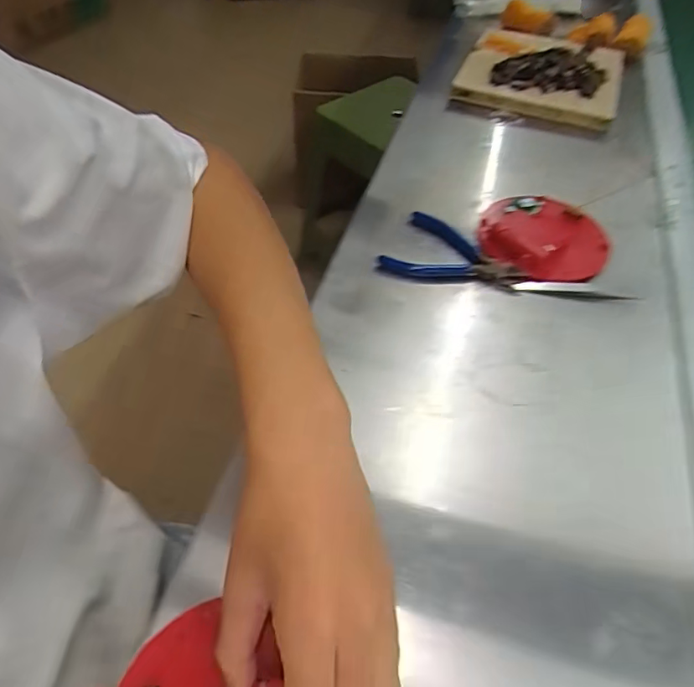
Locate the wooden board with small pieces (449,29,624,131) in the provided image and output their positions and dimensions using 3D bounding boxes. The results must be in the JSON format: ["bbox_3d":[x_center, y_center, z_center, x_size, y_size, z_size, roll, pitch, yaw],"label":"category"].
[{"bbox_3d":[0.264,-0.371,0.698,0.200,0.043,0.207,19,53,14],"label":"wooden board with small pieces"}]

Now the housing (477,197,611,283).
[{"bbox_3d":[0.186,-0.102,0.489,0.117,0.020,0.105,16,52,10],"label":"housing"}]

